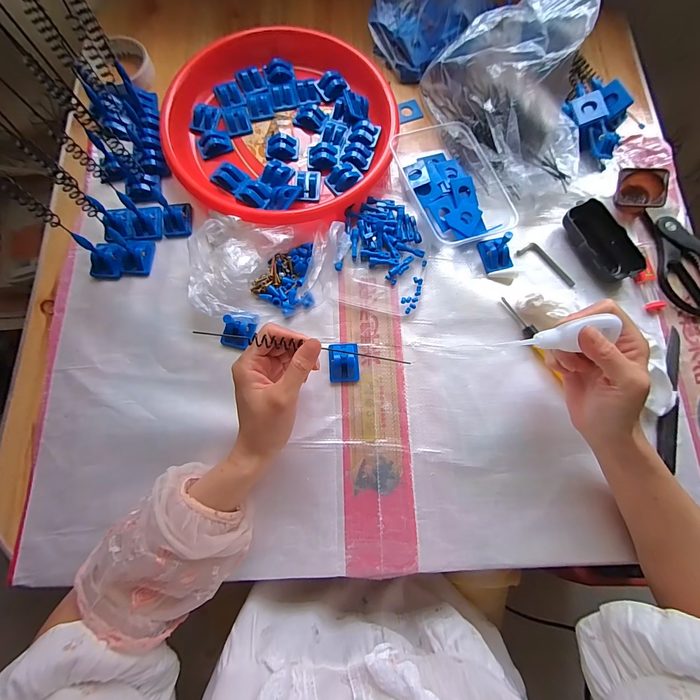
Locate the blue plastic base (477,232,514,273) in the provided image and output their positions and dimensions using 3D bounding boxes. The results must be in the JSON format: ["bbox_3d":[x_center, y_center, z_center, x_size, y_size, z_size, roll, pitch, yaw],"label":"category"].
[{"bbox_3d":[0.184,-0.126,0.392,0.029,0.046,0.044,-15,77,-5],"label":"blue plastic base"}]

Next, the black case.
[{"bbox_3d":[0.314,-0.134,0.402,0.050,0.027,0.107,-28,78,-8],"label":"black case"}]

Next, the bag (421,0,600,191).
[{"bbox_3d":[0.209,-0.315,0.387,0.142,0.134,0.203,-18,77,-6],"label":"bag"}]

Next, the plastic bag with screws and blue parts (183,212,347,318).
[{"bbox_3d":[-0.094,-0.098,0.380,0.178,0.033,0.112,-2,76,-2],"label":"plastic bag with screws and blue parts"}]

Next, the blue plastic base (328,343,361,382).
[{"bbox_3d":[-0.007,0.013,0.367,0.034,0.019,0.044,-3,76,-2],"label":"blue plastic base"}]

